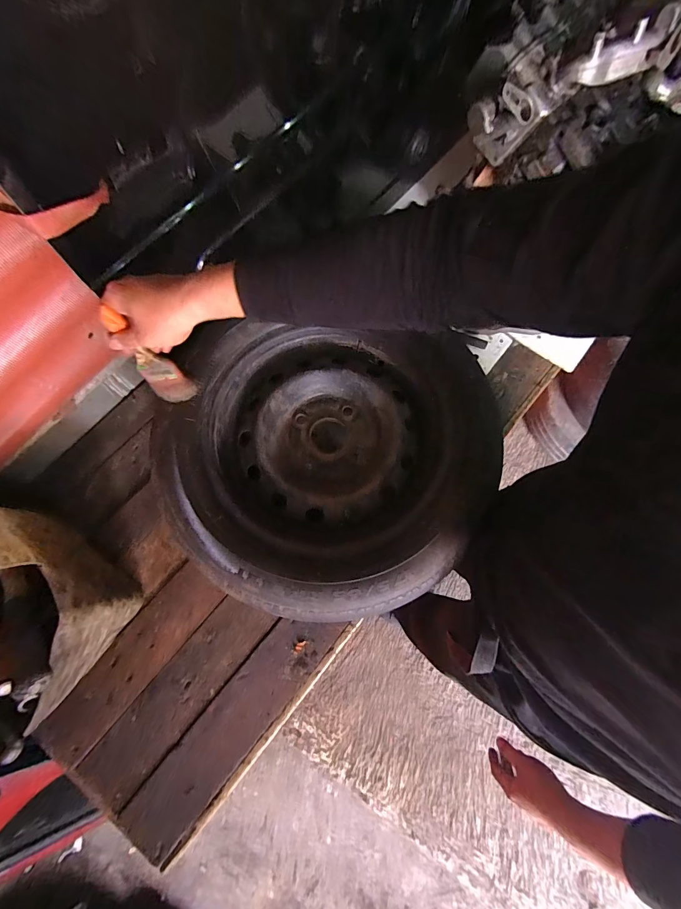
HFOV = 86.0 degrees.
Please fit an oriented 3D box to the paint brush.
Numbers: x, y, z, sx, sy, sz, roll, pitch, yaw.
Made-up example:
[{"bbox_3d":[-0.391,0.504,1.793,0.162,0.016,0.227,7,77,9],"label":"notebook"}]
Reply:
[{"bbox_3d":[-0.247,-0.120,0.468,0.054,0.177,0.015,-16,68,0],"label":"paint brush"}]

